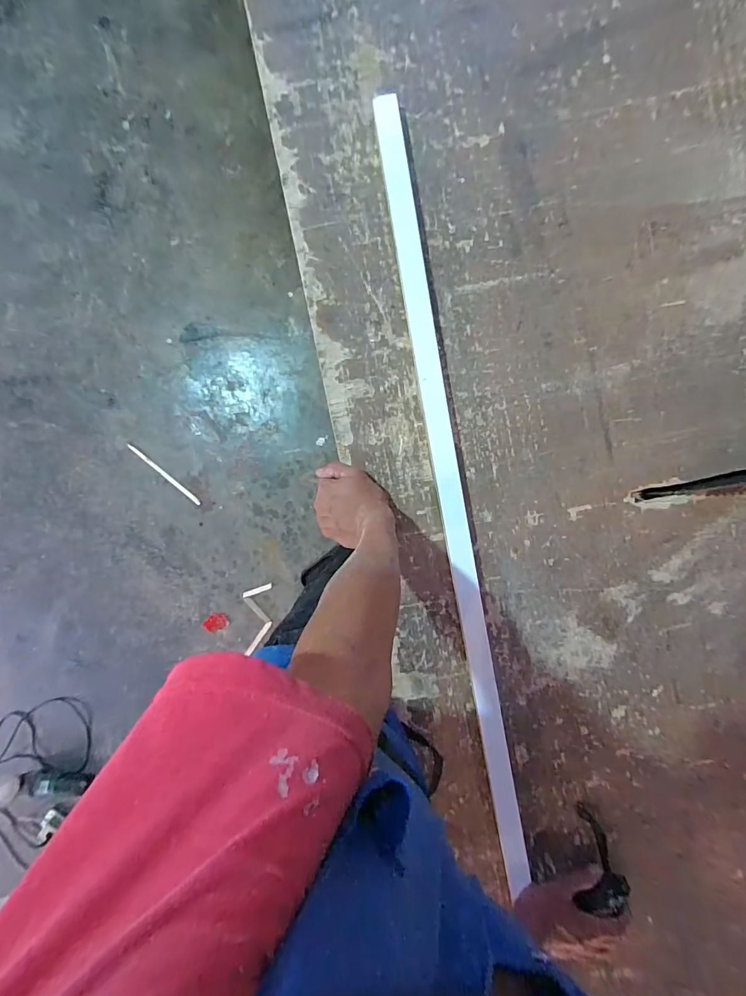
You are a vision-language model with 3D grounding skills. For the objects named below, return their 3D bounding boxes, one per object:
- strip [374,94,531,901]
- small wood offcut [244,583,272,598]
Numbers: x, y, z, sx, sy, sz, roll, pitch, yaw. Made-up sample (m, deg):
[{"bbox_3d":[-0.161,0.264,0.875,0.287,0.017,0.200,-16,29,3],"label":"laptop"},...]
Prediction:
[{"bbox_3d":[0.107,0.027,0.547,0.031,0.014,1.026,-10,94,2],"label":"strip"},{"bbox_3d":[-0.387,0.311,1.390,0.101,0.004,0.019,-21,93,3],"label":"small wood offcut"}]

